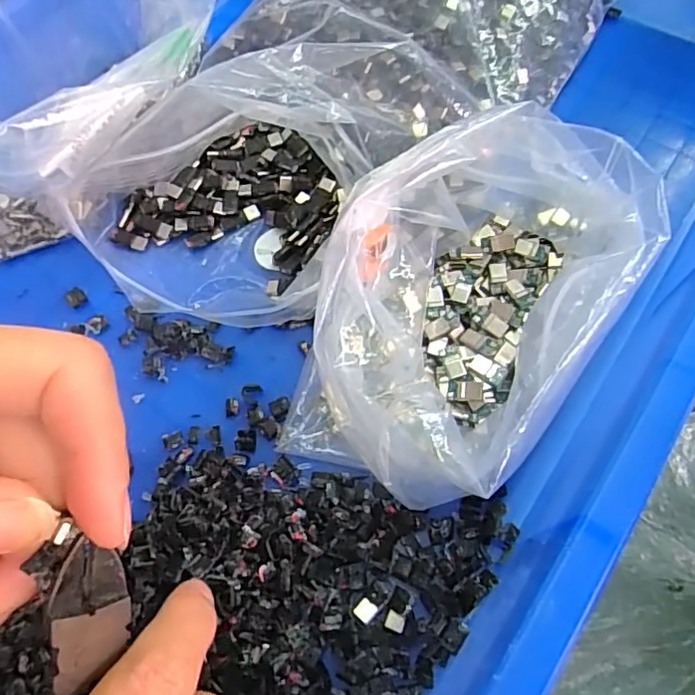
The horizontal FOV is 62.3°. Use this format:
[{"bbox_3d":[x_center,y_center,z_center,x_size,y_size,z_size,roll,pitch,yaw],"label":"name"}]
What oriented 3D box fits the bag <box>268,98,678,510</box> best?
[{"bbox_3d":[0.042,-0.020,0.234,0.111,0.064,0.159,29,71,16],"label":"bag"}]

